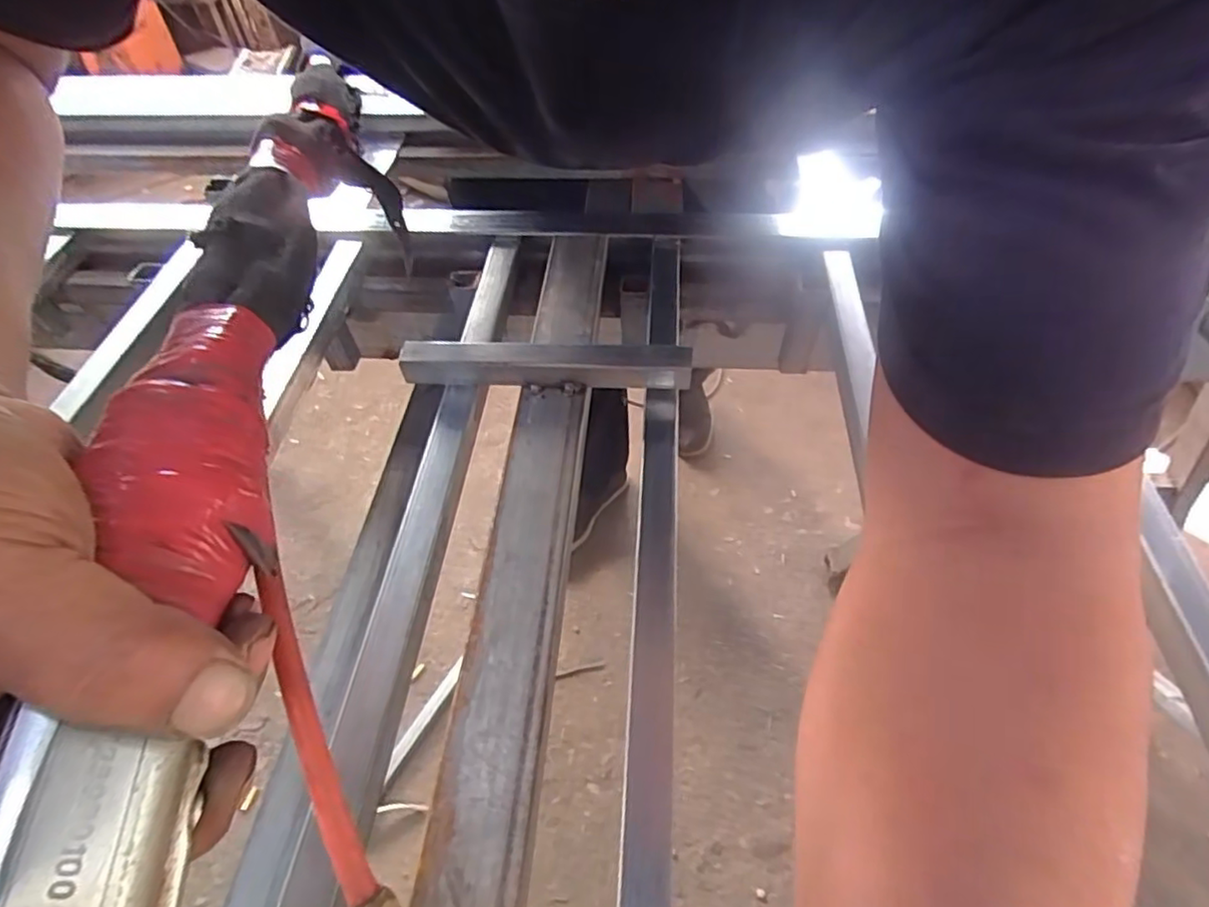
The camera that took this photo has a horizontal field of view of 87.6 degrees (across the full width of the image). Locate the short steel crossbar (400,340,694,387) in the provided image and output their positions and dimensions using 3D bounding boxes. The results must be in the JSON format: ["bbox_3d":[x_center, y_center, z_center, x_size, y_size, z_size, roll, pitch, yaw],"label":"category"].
[{"bbox_3d":[-0.035,-0.051,0.366,0.166,0.023,0.018,1,52,4],"label":"short steel crossbar"}]

